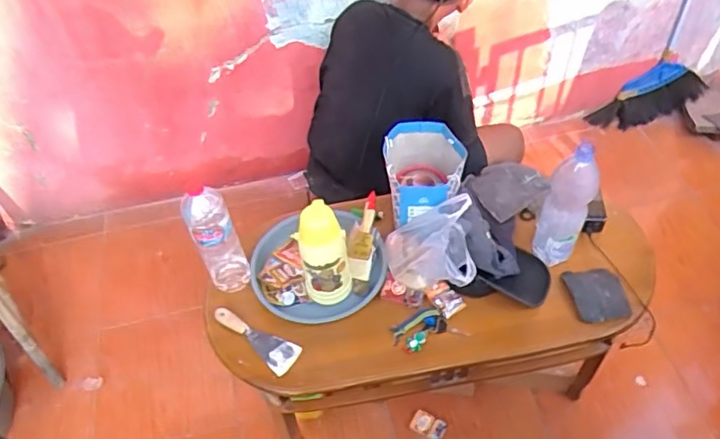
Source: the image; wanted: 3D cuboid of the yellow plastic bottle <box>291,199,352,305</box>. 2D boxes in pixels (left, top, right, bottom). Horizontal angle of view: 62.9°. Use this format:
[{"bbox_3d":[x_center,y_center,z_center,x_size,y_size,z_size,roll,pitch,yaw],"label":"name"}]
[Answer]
[{"bbox_3d":[-0.070,0.074,1.157,0.096,0.234,0.080,-7,50,-2],"label":"yellow plastic bottle"}]

